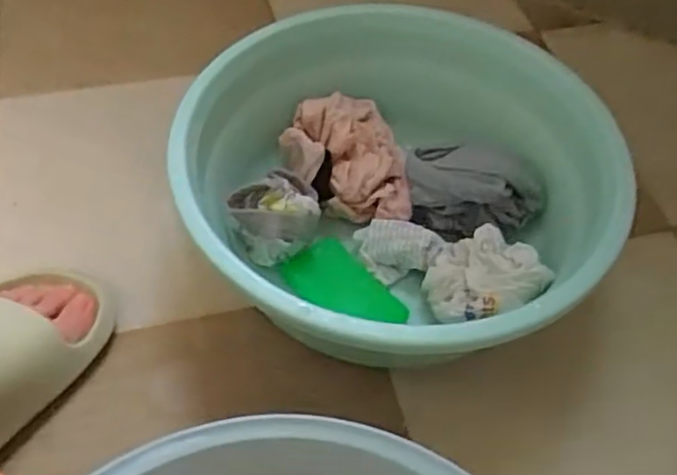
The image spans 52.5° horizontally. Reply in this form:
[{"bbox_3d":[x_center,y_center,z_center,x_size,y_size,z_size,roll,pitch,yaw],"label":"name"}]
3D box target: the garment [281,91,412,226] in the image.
[{"bbox_3d":[0.007,-0.071,0.608,0.106,0.058,0.113,-3,53,-5],"label":"garment"}]

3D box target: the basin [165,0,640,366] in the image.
[{"bbox_3d":[0.043,-0.034,0.554,0.322,0.128,0.320,1,53,-2],"label":"basin"}]

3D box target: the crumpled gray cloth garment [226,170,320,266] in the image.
[{"bbox_3d":[-0.050,-0.018,0.561,0.067,0.044,0.068,-41,79,4],"label":"crumpled gray cloth garment"}]

